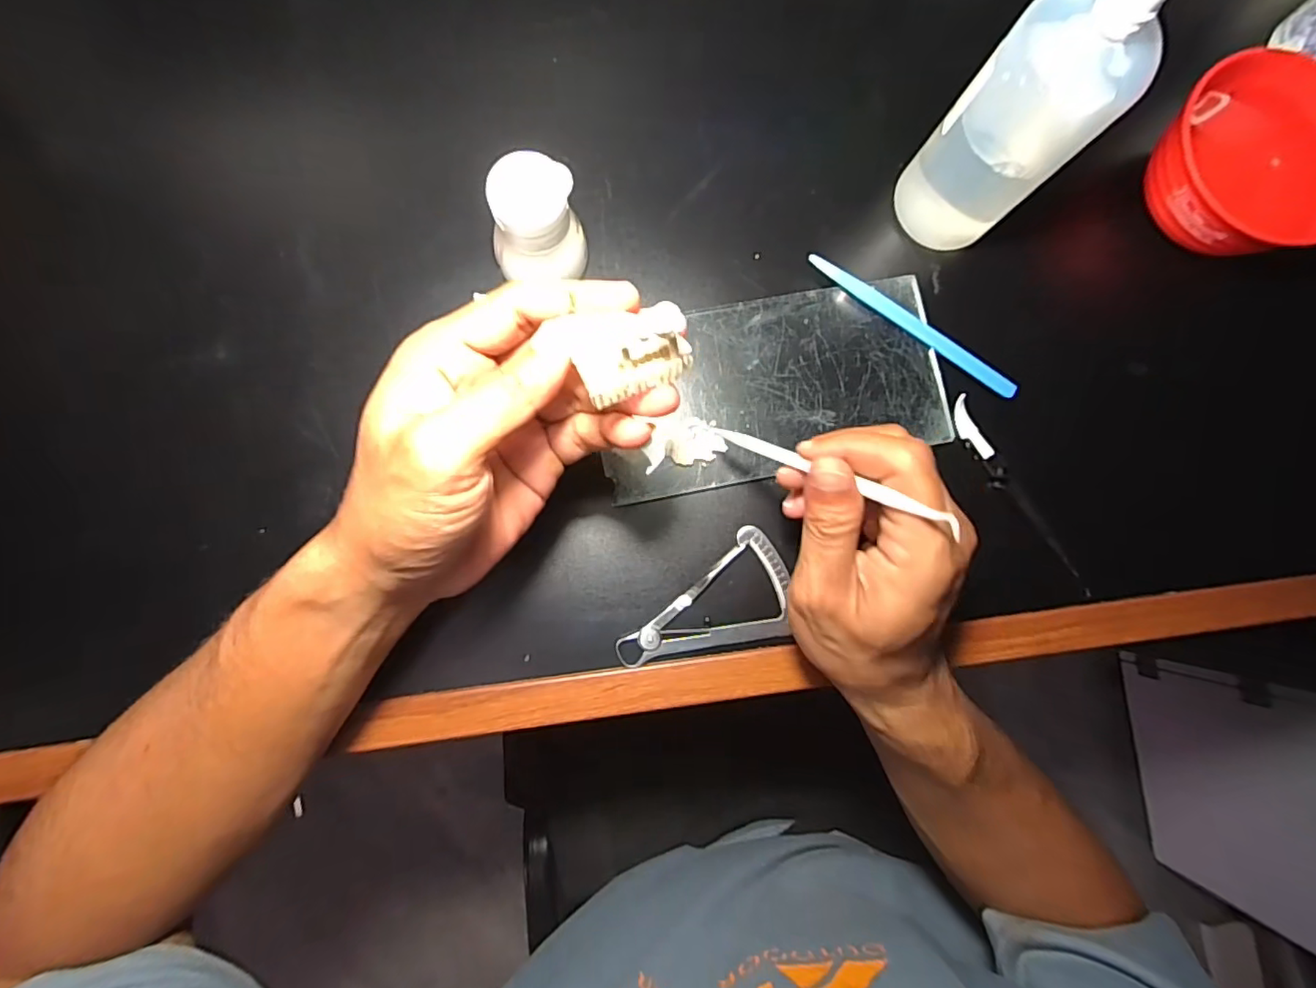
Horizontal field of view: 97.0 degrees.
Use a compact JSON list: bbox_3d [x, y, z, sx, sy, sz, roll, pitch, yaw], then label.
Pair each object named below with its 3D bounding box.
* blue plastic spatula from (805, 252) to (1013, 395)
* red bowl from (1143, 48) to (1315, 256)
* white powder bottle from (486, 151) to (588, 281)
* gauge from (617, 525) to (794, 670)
[{"bbox_3d":[0.148,-0.098,0.338,0.138,0.007,0.012,34,84,-2],"label":"blue plastic spatula"},{"bbox_3d":[0.333,-0.186,0.335,0.094,0.053,0.103,0,86,-5],"label":"red bowl"},{"bbox_3d":[-0.063,-0.136,0.303,0.045,0.068,0.043,0,86,-5],"label":"white powder bottle"},{"bbox_3d":[0.033,0.071,0.319,0.101,0.009,0.057,-41,90,-6],"label":"gauge"}]

